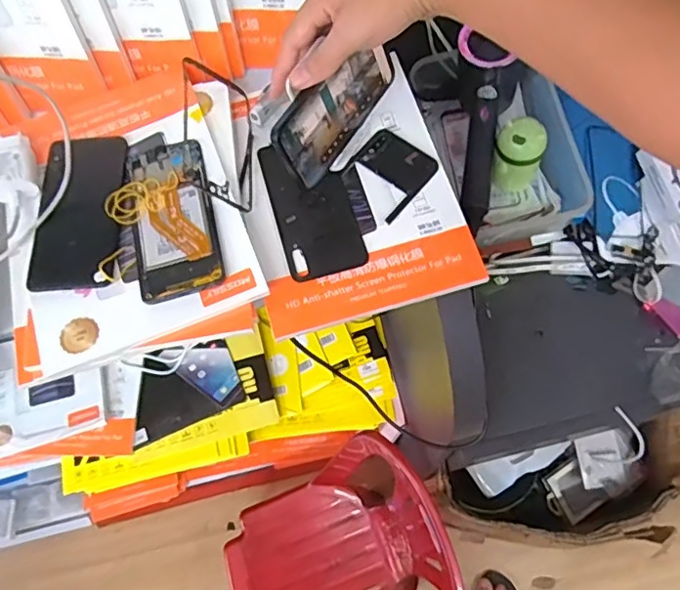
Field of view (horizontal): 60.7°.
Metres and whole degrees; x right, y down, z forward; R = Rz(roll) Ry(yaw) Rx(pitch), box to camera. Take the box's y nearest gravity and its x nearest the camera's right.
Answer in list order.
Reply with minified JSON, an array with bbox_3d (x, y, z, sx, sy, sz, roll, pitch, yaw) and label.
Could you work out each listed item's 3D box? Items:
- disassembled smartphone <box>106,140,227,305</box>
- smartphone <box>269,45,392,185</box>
[{"bbox_3d":[-0.155,-0.068,0.514,0.087,0.010,0.153,-15,67,-4],"label":"disassembled smartphone"},{"bbox_3d":[-0.002,-0.169,0.522,0.006,0.073,0.149,22,69,36],"label":"smartphone"}]

